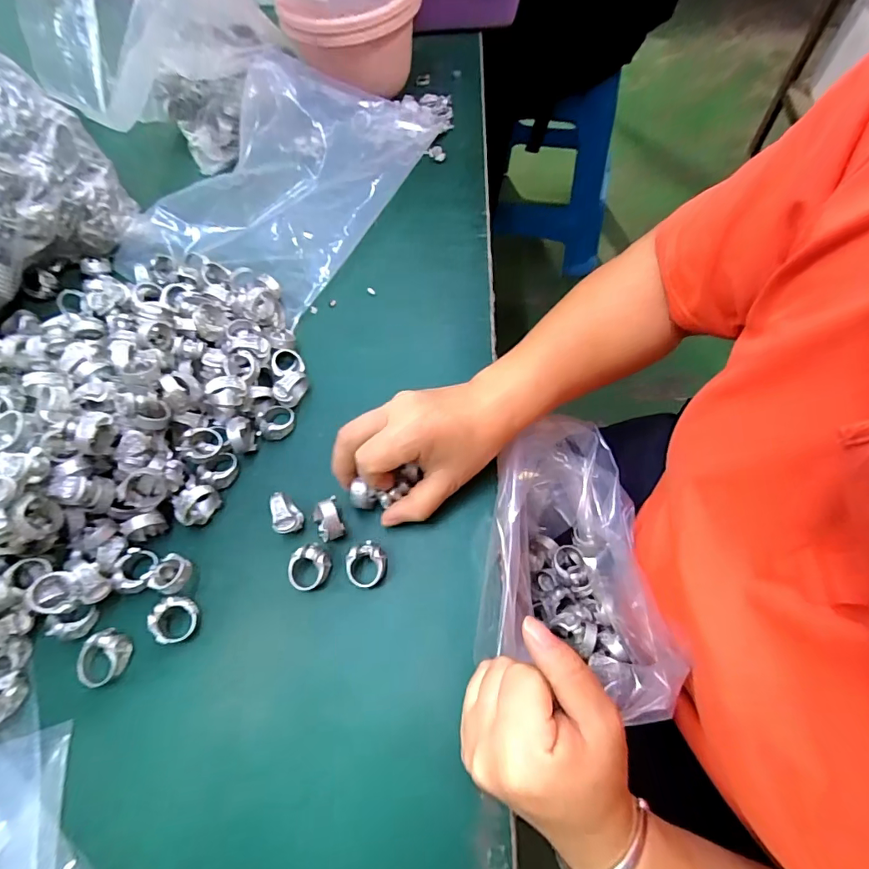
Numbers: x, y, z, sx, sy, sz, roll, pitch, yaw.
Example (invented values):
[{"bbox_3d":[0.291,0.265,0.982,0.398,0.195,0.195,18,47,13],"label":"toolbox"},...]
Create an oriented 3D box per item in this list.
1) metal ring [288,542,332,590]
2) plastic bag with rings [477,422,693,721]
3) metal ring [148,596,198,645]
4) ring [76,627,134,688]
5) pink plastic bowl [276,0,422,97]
[{"bbox_3d":[-0.084,0.089,0.312,0.025,0.010,0.029,37,72,21],"label":"metal ring"},{"bbox_3d":[0.096,0.084,0.349,0.111,0.136,0.195,9,64,5],"label":"plastic bag with rings"},{"bbox_3d":[-0.171,0.121,0.305,0.028,0.011,0.027,-2,63,4],"label":"metal ring"},{"bbox_3d":[-0.212,0.142,0.297,0.029,0.010,0.033,32,70,19],"label":"ring"},{"bbox_3d":[-0.083,-0.425,0.486,0.139,0.090,0.120,-14,63,-2],"label":"pink plastic bowl"}]

